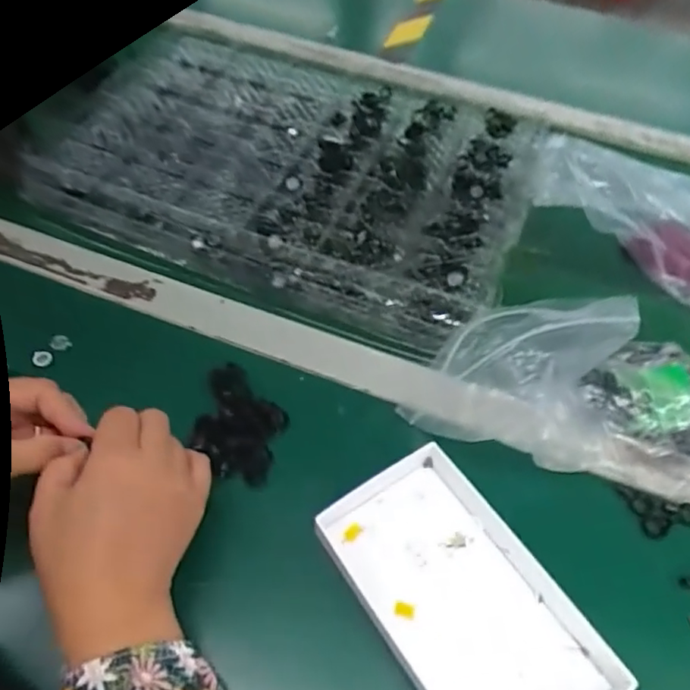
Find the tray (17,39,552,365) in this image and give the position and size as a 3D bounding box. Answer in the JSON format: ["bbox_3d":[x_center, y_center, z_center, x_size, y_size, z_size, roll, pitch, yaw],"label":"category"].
[{"bbox_3d":[-0.042,-0.176,0.576,0.440,0.052,0.319,21,51,12],"label":"tray"}]

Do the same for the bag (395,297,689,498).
[{"bbox_3d":[0.178,0.029,0.399,0.245,0.099,0.103,4,52,-2],"label":"bag"}]

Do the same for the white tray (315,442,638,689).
[{"bbox_3d":[0.074,0.154,0.351,0.105,0.025,0.184,-28,59,-23],"label":"white tray"}]

